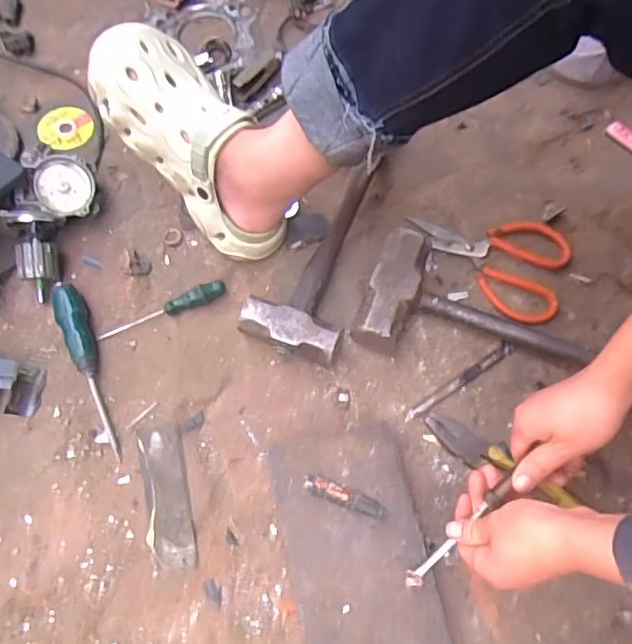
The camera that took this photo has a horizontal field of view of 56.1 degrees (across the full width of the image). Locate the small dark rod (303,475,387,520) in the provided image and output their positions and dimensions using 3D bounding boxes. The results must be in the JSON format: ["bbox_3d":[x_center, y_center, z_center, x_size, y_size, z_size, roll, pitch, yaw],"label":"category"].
[{"bbox_3d":[0.026,0.149,0.509,0.074,0.012,0.015,19,62,7],"label":"small dark rod"}]

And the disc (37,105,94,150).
[{"bbox_3d":[-0.290,-0.225,0.687,0.062,0.009,0.054,-7,83,-5],"label":"disc"}]

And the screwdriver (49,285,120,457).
[{"bbox_3d":[-0.224,0.047,0.583,0.028,0.024,0.177,-19,82,-13],"label":"screwdriver"}]

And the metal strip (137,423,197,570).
[{"bbox_3d":[-0.142,0.163,0.560,0.041,0.005,0.131,-11,69,-7],"label":"metal strip"}]

